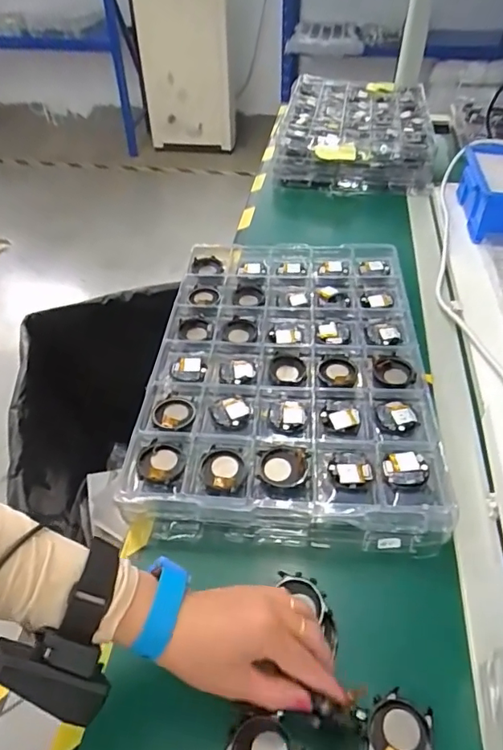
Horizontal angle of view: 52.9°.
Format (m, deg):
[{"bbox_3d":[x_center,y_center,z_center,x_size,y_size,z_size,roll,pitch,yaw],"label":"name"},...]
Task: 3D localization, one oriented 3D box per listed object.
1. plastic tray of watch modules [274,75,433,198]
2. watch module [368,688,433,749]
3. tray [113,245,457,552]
[{"bbox_3d":[0.225,-0.529,1.107,0.313,0.098,0.415,6,45,8],"label":"plastic tray of watch modules"},{"bbox_3d":[0.105,0.251,0.354,0.042,0.008,0.046,24,50,24],"label":"watch module"},{"bbox_3d":[0.040,-0.018,0.602,0.303,0.041,0.449,2,45,4],"label":"tray"}]

